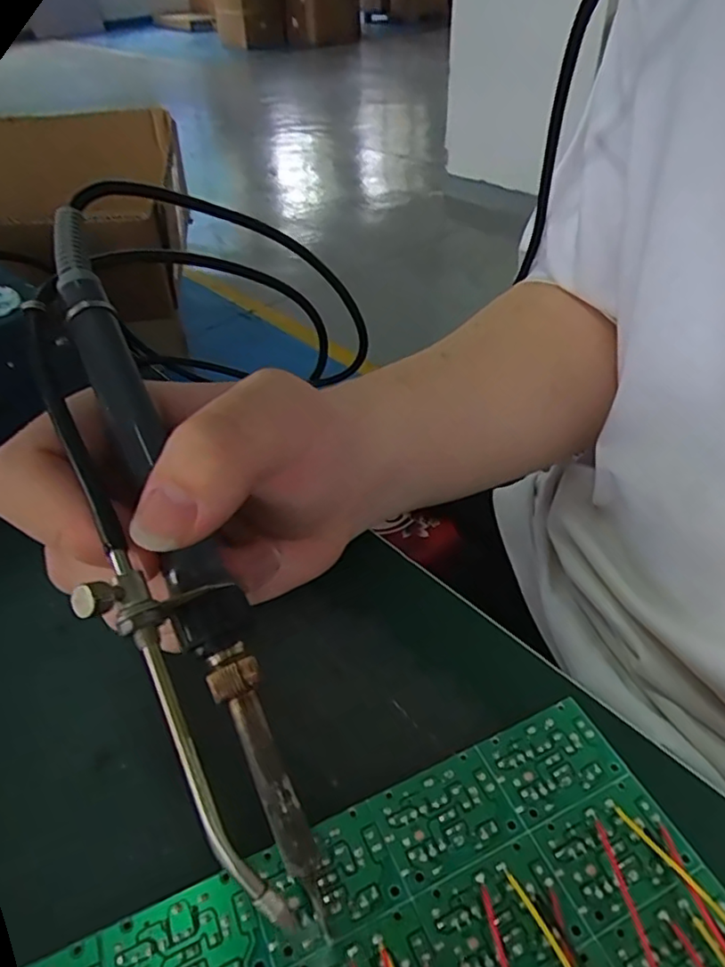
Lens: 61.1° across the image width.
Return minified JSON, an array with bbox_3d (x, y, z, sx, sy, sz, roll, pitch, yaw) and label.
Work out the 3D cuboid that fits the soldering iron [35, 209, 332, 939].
[{"bbox_3d":[-0.058,0.012,0.170,0.026,0.034,0.209,-20,72,-18],"label":"soldering iron"}]

